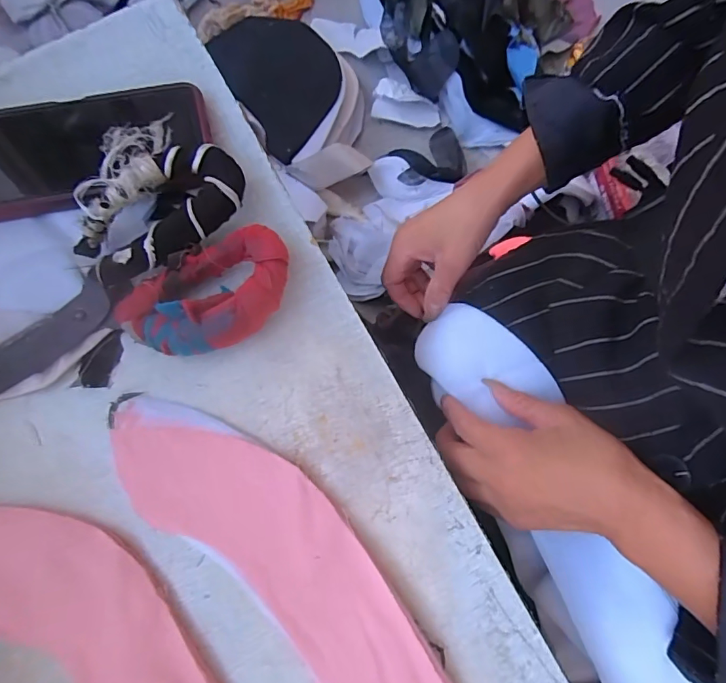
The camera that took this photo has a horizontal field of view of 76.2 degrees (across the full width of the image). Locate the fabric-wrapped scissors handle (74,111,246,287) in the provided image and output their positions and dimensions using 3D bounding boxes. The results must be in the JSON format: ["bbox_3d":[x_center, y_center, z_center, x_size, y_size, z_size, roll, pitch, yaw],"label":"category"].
[{"bbox_3d":[-0.135,-0.088,0.296,0.112,0.035,0.076,-43,82,-6],"label":"fabric-wrapped scissors handle"}]

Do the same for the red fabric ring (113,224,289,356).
[{"bbox_3d":[-0.097,-0.026,0.293,0.109,0.033,0.063,-21,80,-3],"label":"red fabric ring"}]

